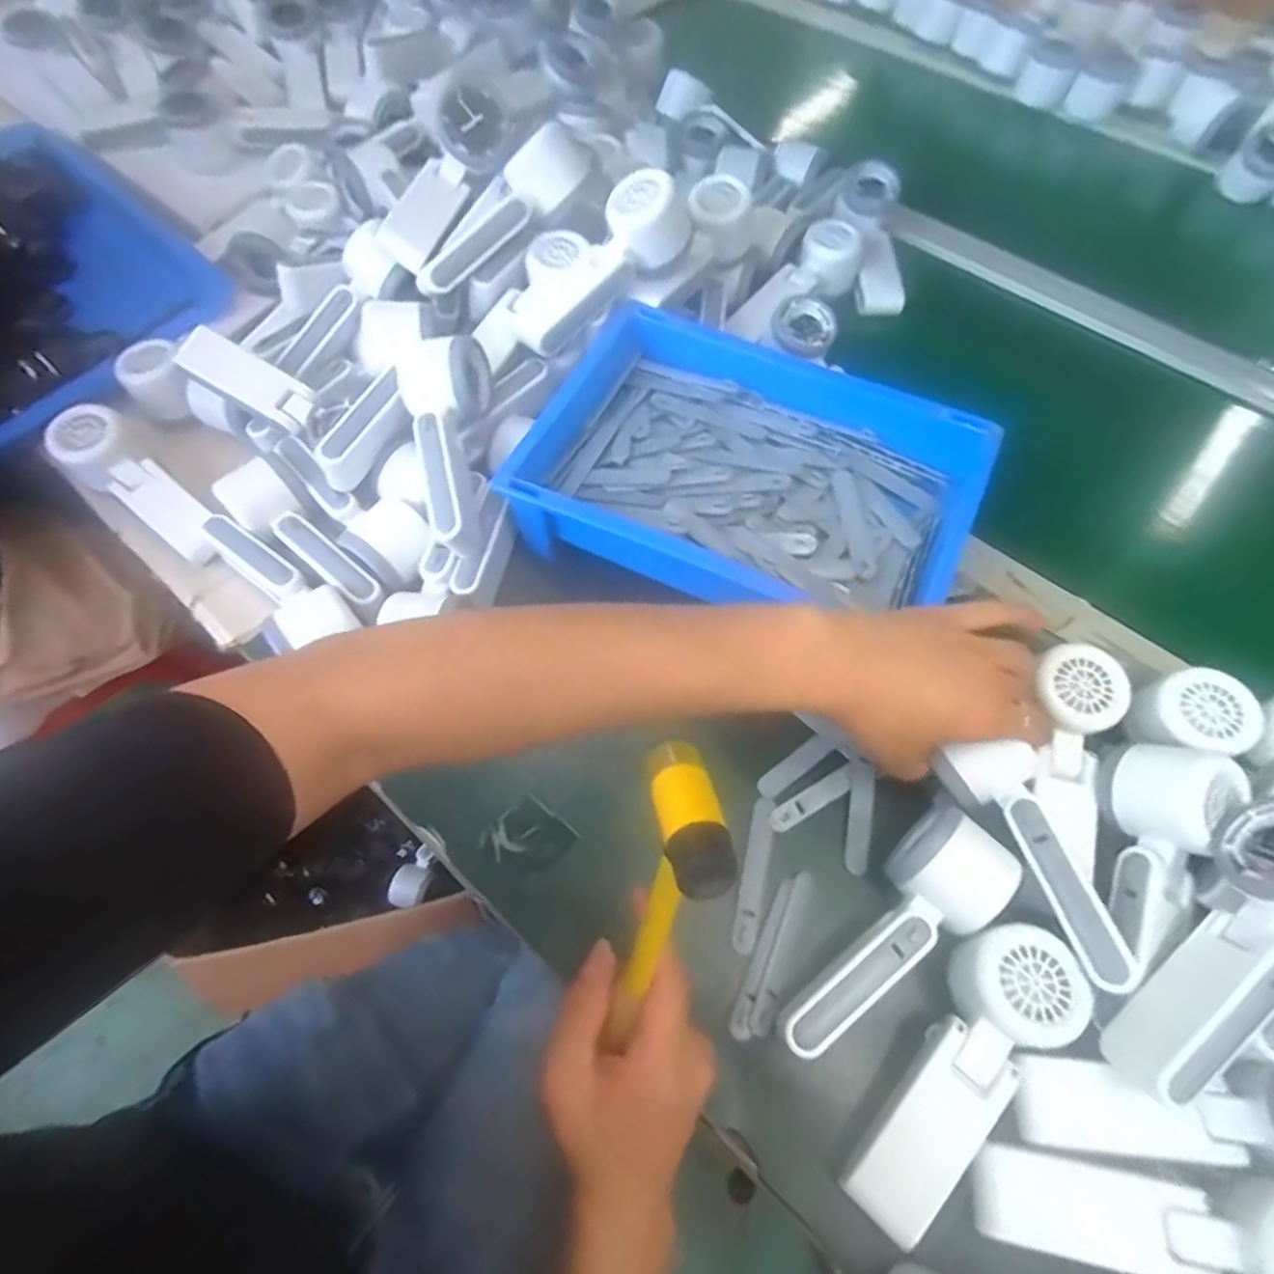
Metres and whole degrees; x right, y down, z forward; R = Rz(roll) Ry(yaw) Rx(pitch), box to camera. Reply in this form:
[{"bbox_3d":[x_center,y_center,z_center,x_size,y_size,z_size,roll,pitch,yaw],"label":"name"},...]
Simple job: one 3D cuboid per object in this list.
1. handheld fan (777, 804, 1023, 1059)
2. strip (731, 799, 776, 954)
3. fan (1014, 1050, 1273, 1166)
[{"bbox_3d":[0.146,0.175,0.384,0.052,0.047,0.161,42,70,18],"label":"handheld fan"},{"bbox_3d":[0.074,0.149,0.422,0.014,0.004,0.092,14,64,7],"label":"strip"},{"bbox_3d":[0.284,0.237,0.335,0.165,0.037,0.051,7,63,3],"label":"fan"}]

